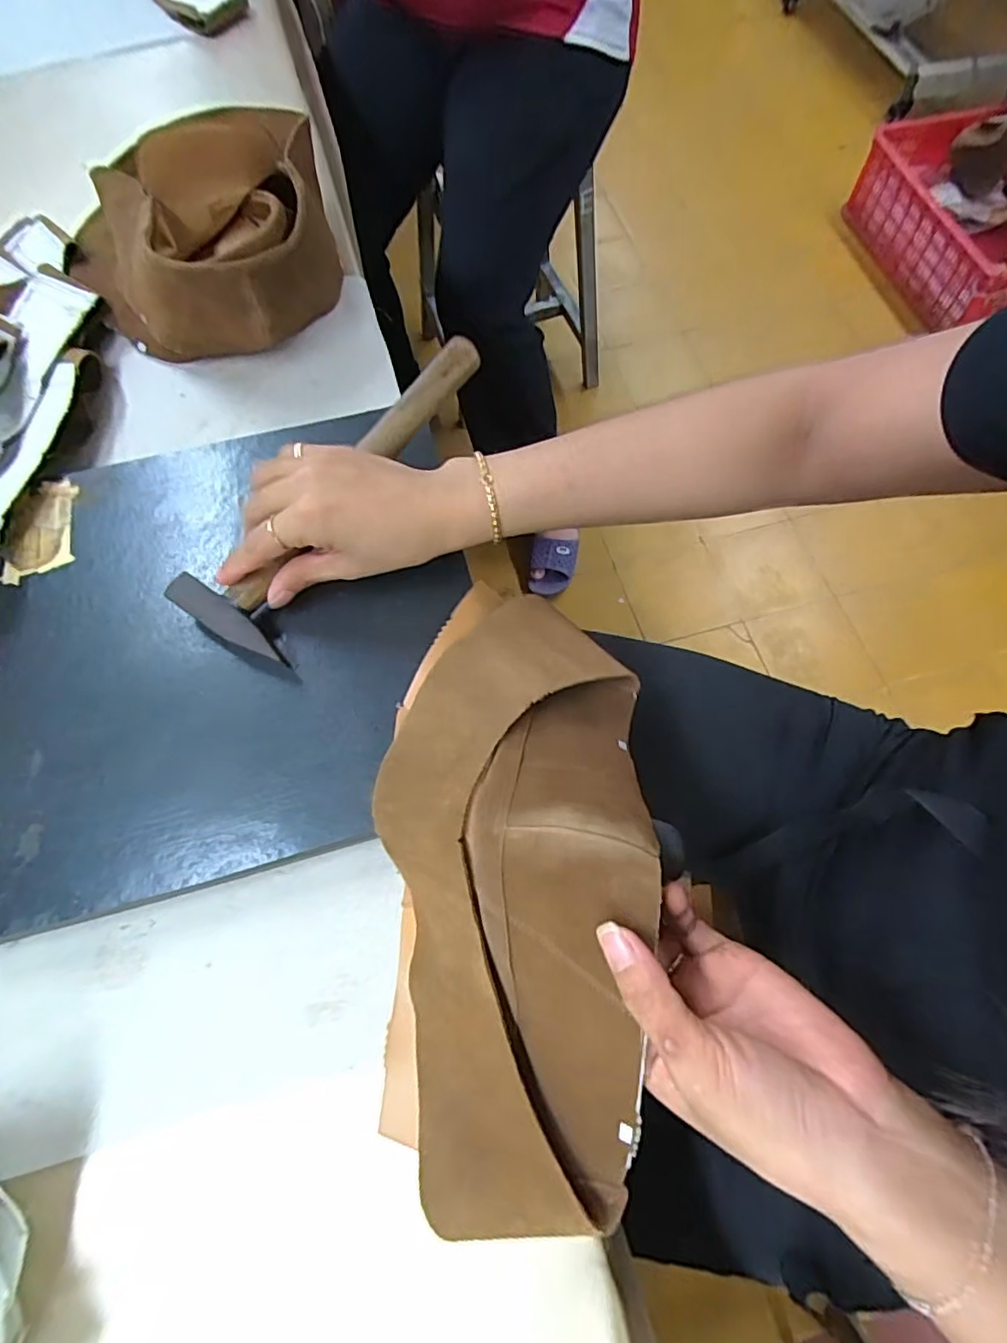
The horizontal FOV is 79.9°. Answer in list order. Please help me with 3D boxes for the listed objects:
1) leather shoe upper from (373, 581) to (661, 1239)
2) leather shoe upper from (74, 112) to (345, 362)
[{"bbox_3d":[0.004,0.089,0.301,0.132,0.082,0.309,2,67,0],"label":"leather shoe upper"},{"bbox_3d":[-0.247,-0.360,0.483,0.210,0.109,0.244,-21,67,-7],"label":"leather shoe upper"}]

